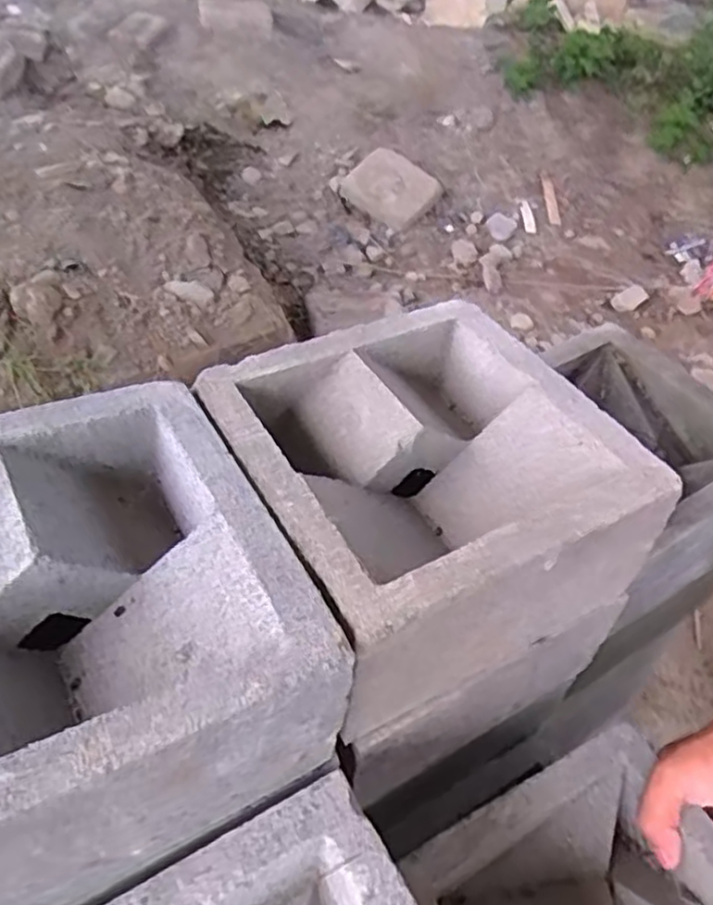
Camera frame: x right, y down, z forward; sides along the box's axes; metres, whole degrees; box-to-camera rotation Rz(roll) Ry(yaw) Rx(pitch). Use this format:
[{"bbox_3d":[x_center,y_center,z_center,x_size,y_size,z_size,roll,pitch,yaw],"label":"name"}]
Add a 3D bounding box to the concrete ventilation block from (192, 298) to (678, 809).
[{"bbox_3d":[0.038,0.027,0.424,0.196,0.121,0.194,-21,52,-22],"label":"concrete ventilation block"}]

